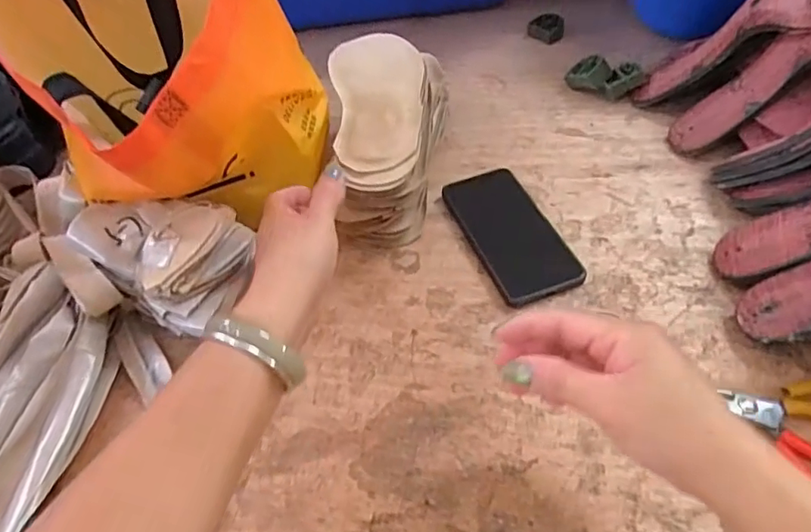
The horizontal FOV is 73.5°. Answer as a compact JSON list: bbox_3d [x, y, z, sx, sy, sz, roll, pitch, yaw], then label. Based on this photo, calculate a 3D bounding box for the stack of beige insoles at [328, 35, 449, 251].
[{"bbox_3d":[-0.018,-0.144,0.562,0.118,0.090,0.243,-3,61,4],"label":"stack of beige insoles"}]

